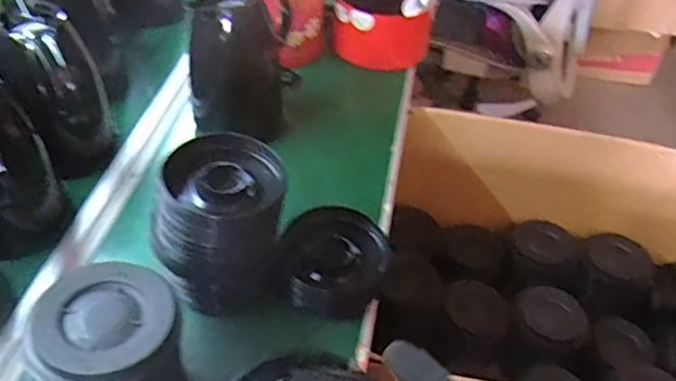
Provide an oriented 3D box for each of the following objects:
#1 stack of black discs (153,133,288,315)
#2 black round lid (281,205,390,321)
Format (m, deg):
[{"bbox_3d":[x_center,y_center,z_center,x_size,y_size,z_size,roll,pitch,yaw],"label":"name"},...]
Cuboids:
[{"bbox_3d":[-0.121,0.041,0.639,0.122,0.164,0.120,4,46,-2],"label":"stack of black discs"},{"bbox_3d":[-0.003,0.078,0.676,0.111,0.060,0.115,3,46,-3],"label":"black round lid"}]

